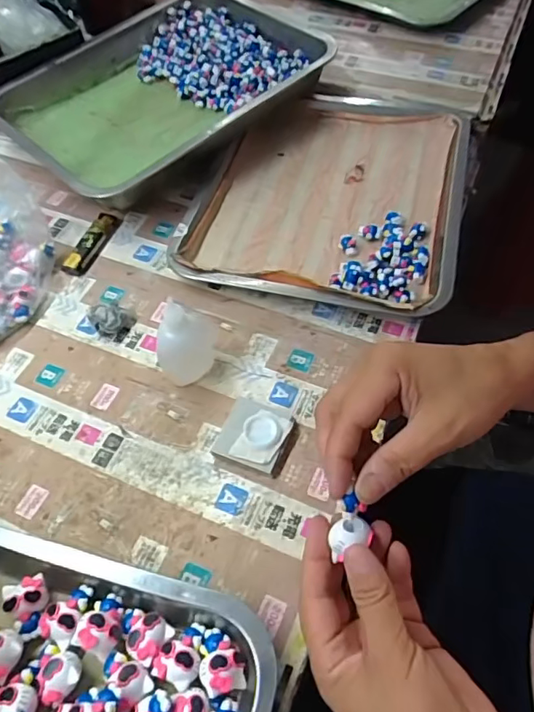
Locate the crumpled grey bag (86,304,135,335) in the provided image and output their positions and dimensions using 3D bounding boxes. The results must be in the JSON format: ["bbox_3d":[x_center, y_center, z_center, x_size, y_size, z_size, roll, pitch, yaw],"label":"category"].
[{"bbox_3d":[-0.138,-0.032,0.467,0.035,0.019,0.026,-16,58,-9],"label":"crumpled grey bag"}]

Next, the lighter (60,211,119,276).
[{"bbox_3d":[-0.176,-0.113,0.524,0.023,0.012,0.077,18,59,12],"label":"lighter"}]

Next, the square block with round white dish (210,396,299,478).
[{"bbox_3d":[-0.008,0.061,0.399,0.053,0.015,0.050,18,59,12],"label":"square block with round white dish"}]

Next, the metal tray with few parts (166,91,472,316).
[{"bbox_3d":[0.068,-0.172,0.547,0.259,0.036,0.308,14,58,10],"label":"metal tray with few parts"}]

